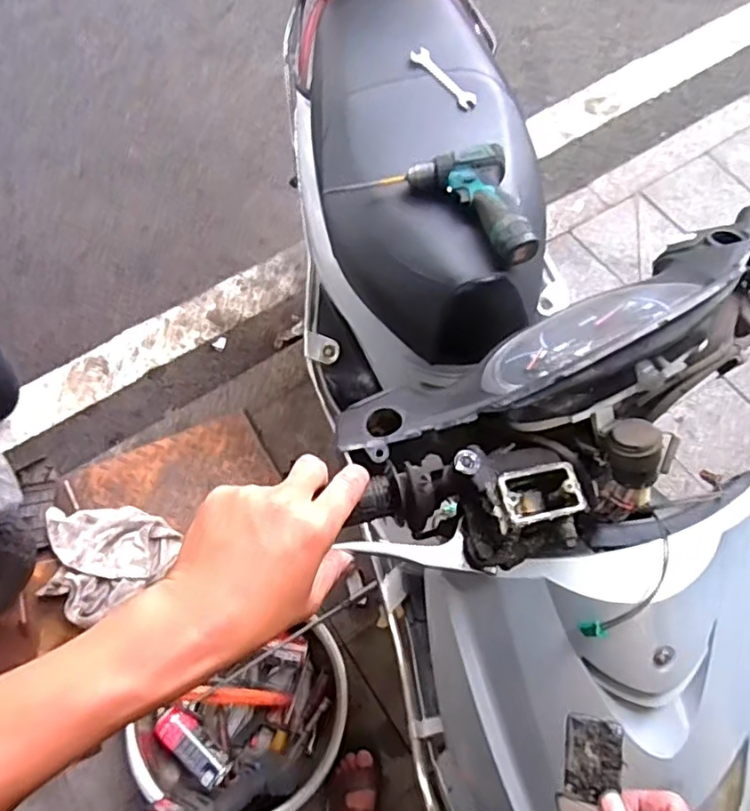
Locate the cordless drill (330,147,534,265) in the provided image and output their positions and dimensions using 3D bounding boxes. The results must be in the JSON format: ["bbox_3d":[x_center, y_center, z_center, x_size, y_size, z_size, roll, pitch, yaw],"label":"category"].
[{"bbox_3d":[0.106,-0.319,0.904,0.326,0.068,0.158,34,71,15],"label":"cordless drill"}]

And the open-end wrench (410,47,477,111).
[{"bbox_3d":[0.110,-0.524,0.981,0.128,0.008,0.029,45,75,3],"label":"open-end wrench"}]

